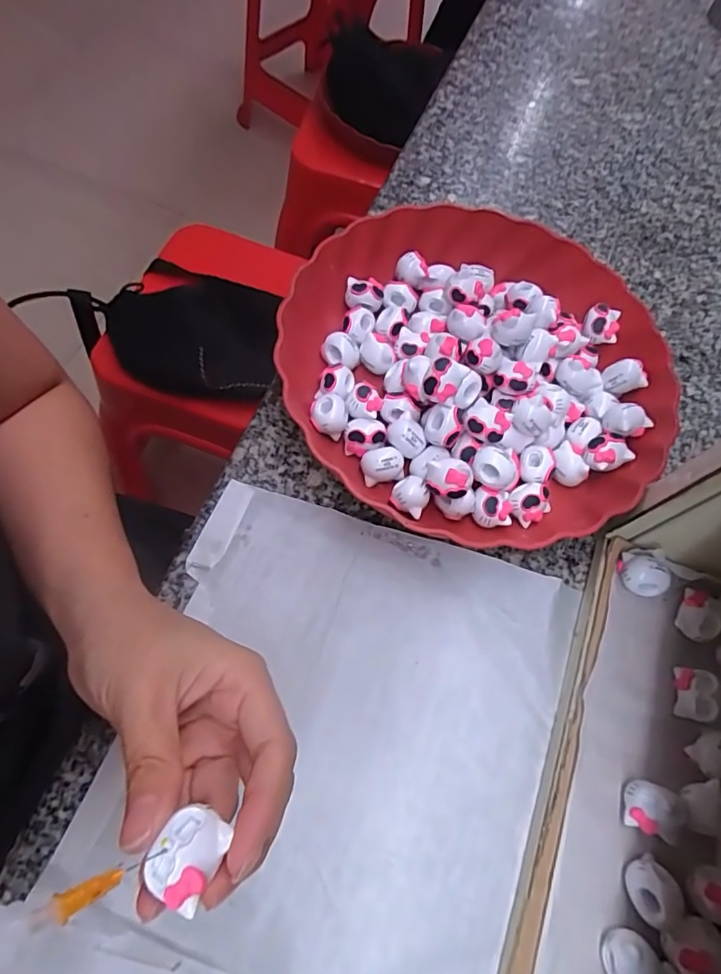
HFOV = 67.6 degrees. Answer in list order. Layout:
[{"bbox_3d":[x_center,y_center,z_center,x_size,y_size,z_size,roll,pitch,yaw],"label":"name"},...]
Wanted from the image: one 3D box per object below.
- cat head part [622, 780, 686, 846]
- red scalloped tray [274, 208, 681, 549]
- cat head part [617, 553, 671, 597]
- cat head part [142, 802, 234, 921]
[{"bbox_3d":[0.140,0.155,0.258,0.024,0.019,0.021,20,65,2],"label":"cat head part"},{"bbox_3d":[0.078,-0.082,0.353,0.247,0.048,0.243,39,67,10],"label":"red scalloped tray"},{"bbox_3d":[0.162,0.050,0.306,0.025,0.015,0.021,17,65,0],"label":"cat head part"},{"bbox_3d":[-0.053,0.112,0.162,0.019,0.009,0.024,24,67,9],"label":"cat head part"}]

